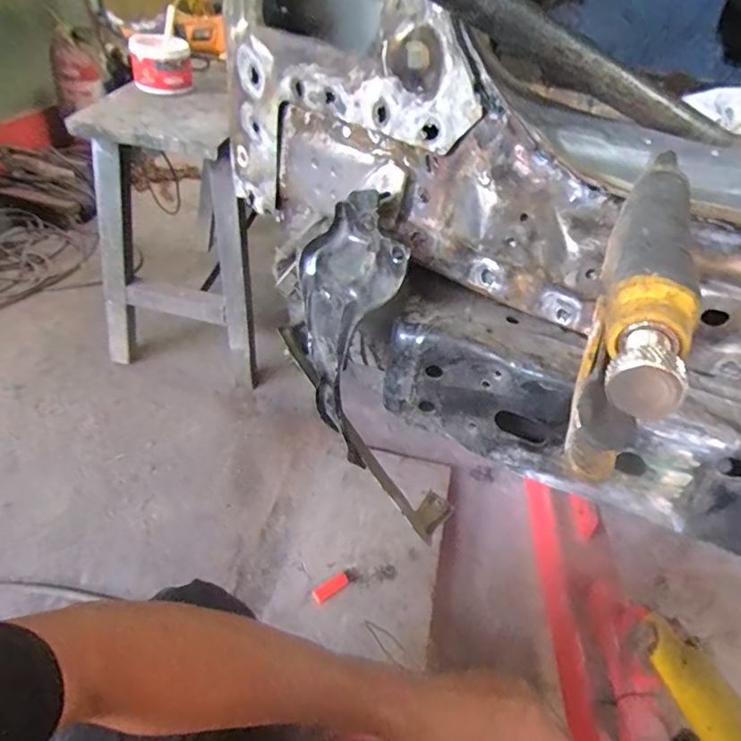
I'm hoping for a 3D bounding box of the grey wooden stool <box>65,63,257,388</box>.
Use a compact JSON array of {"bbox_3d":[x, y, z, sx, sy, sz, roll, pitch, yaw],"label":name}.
[{"bbox_3d":[-0.455,-0.273,1.121,0.324,0.596,0.322,-9,43,-15],"label":"grey wooden stool"}]

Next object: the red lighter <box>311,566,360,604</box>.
[{"bbox_3d":[-0.064,0.393,0.948,0.091,0.011,0.030,-22,47,-28],"label":"red lighter"}]

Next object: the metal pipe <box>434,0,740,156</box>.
[{"bbox_3d":[0.143,-0.195,0.329,0.278,0.023,0.016,12,37,-24],"label":"metal pipe"}]

